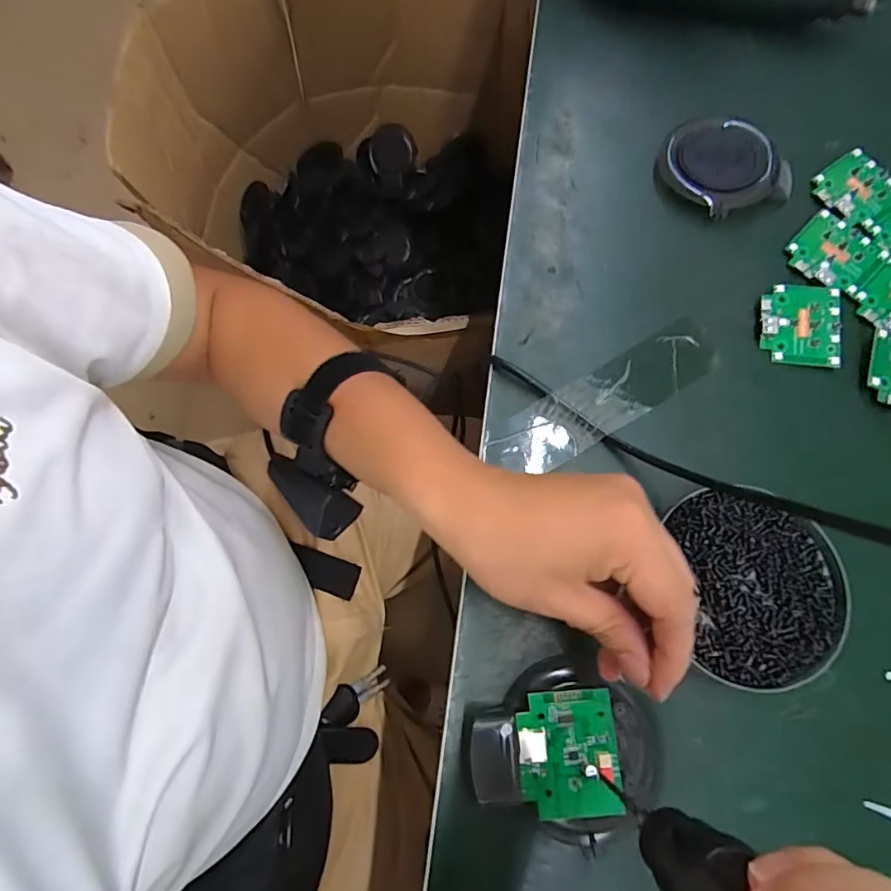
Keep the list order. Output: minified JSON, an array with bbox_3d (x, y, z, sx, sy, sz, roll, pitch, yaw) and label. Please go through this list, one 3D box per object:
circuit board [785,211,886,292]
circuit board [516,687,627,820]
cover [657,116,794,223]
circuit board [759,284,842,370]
[{"bbox_3d":[0.290,-0.145,0.374,0.055,0.004,0.055,-41,78,-11],"label":"circuit board"},{"bbox_3d":[0.065,0.162,0.264,0.052,0.006,0.059,-3,73,-3],"label":"circuit board"},{"bbox_3d":[0.215,-0.213,0.388,0.095,0.026,0.068,40,77,10],"label":"cover"},{"bbox_3d":[0.252,-0.086,0.355,0.052,0.006,0.058,6,74,1],"label":"circuit board"}]

